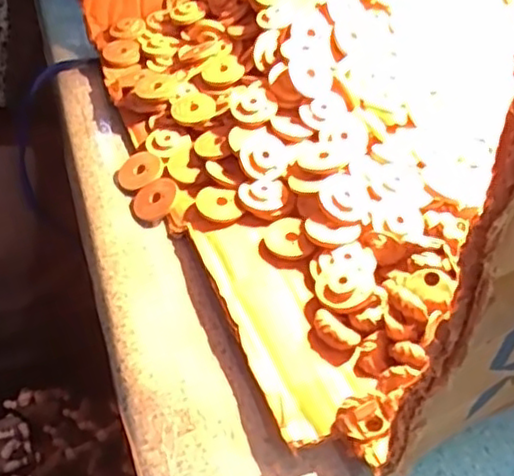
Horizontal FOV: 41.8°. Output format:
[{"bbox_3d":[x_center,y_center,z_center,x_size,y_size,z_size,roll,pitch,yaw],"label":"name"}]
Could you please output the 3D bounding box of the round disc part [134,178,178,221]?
[{"bbox_3d":[-0.057,-0.022,0.380,0.027,0.004,0.027,-9,56,14],"label":"round disc part"}]

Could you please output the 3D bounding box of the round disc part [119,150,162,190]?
[{"bbox_3d":[-0.070,-0.040,0.401,0.027,0.004,0.027,-40,56,-11],"label":"round disc part"}]

